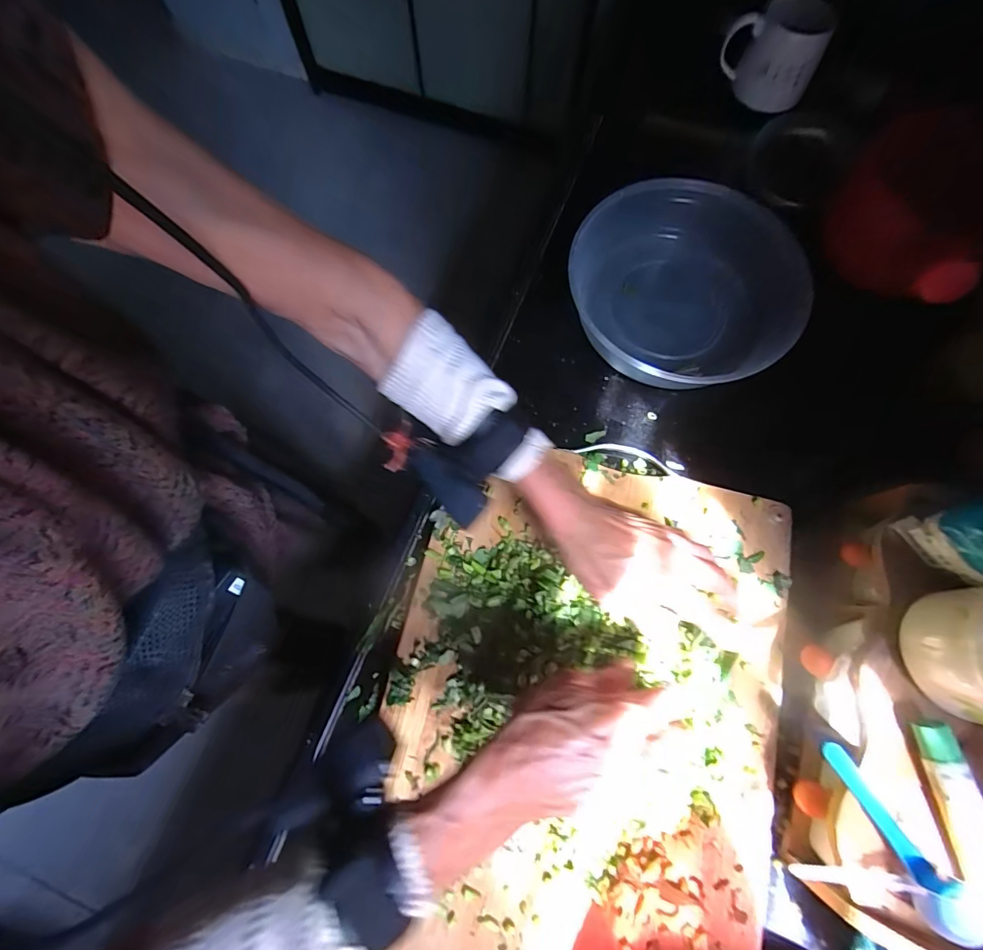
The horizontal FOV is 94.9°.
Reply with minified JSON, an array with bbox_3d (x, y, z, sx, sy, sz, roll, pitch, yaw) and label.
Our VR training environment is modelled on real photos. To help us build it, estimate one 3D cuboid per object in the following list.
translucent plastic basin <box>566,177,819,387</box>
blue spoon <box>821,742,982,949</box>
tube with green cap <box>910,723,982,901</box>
[{"bbox_3d":[0.203,-0.201,0.491,0.230,0.060,0.233,0,74,1],"label":"translucent plastic basin"},{"bbox_3d":[0.275,0.244,0.302,0.033,0.019,0.122,-27,62,-7],"label":"blue spoon"},{"bbox_3d":[0.312,0.232,0.298,0.027,0.017,0.122,-8,74,-1],"label":"tube with green cap"}]

